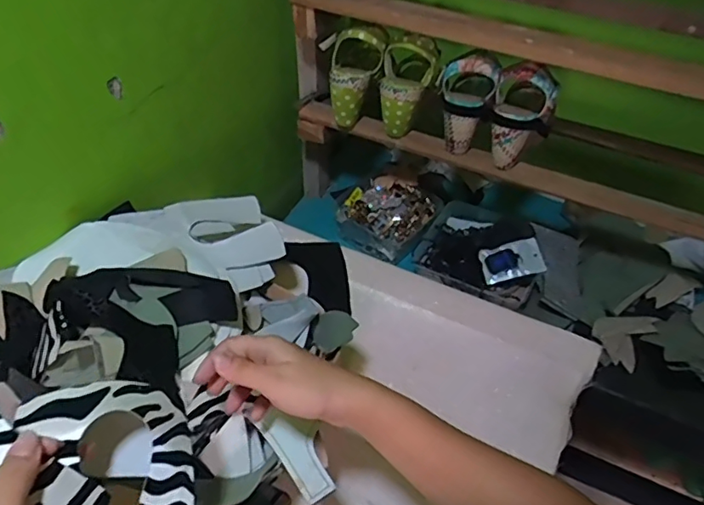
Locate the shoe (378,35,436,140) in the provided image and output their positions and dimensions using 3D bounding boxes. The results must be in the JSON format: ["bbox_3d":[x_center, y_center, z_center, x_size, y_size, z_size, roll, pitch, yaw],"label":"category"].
[{"bbox_3d":[0.083,-0.250,0.835,0.079,0.131,0.083,8,46,5],"label":"shoe"}]

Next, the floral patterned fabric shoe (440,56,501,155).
[{"bbox_3d":[0.164,-0.219,0.808,0.078,0.128,0.087,12,46,9],"label":"floral patterned fabric shoe"}]

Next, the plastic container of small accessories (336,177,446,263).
[{"bbox_3d":[0.069,-0.067,1.041,0.151,0.066,0.176,31,52,25],"label":"plastic container of small accessories"}]

